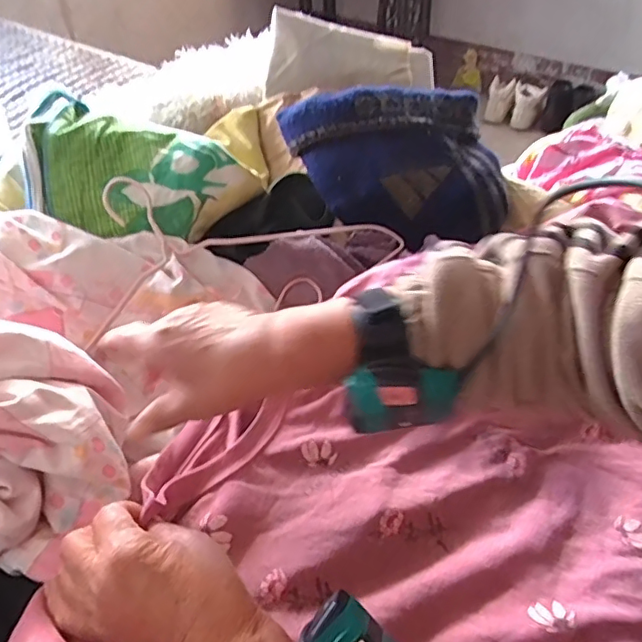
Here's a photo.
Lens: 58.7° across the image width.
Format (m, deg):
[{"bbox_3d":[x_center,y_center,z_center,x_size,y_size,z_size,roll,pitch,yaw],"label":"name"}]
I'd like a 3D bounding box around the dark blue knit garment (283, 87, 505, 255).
[{"bbox_3d":[0.088,-0.172,0.671,0.233,0.080,0.215,-10,73,-7],"label":"dark blue knit garment"}]

